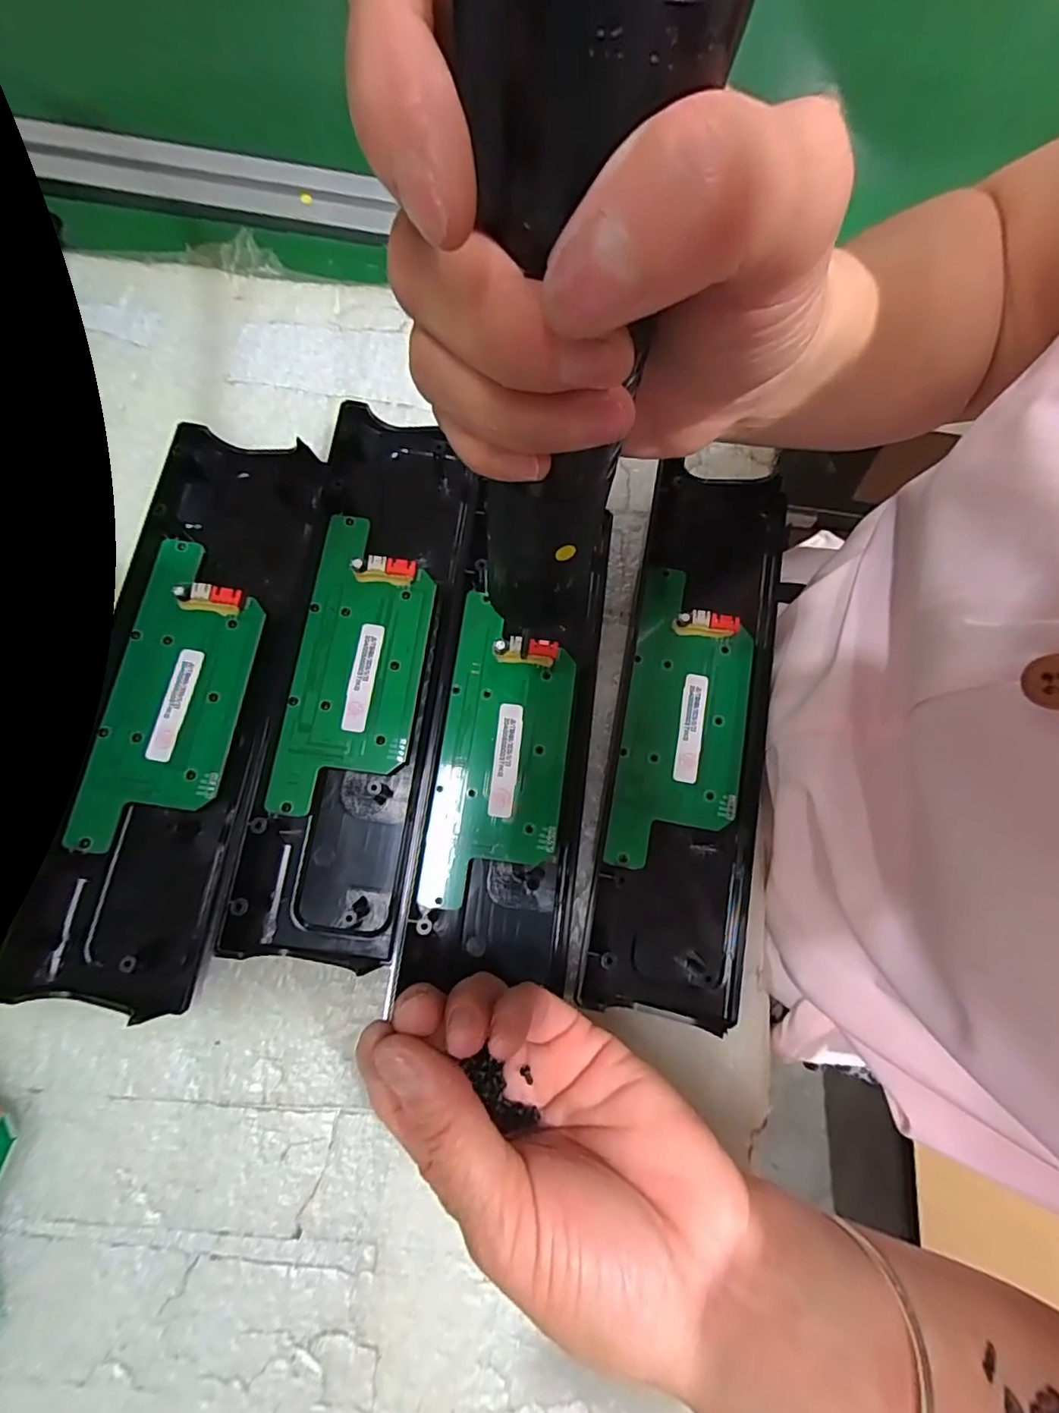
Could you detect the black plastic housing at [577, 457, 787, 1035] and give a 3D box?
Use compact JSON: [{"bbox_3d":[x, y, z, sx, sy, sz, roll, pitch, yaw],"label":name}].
[{"bbox_3d":[0.075,0.006,0.254,0.070,0.017,0.241,10,77,1],"label":"black plastic housing"}]

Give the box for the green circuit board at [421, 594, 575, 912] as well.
[{"bbox_3d":[-0.011,0.020,0.247,0.054,0.011,0.128,8,77,-2],"label":"green circuit board"}]

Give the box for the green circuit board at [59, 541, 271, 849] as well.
[{"bbox_3d":[-0.152,-0.006,0.242,0.053,0.008,0.133,9,77,-2],"label":"green circuit board"}]

